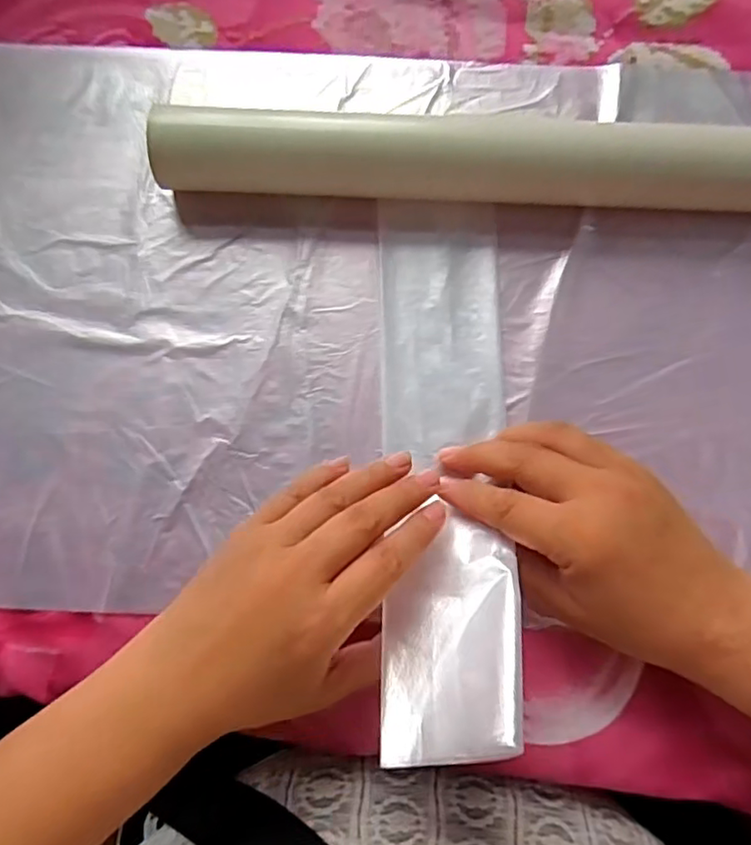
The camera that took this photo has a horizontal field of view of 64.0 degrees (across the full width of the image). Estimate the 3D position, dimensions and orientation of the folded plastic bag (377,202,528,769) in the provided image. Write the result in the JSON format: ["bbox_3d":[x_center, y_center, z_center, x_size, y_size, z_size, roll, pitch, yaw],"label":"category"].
[{"bbox_3d":[0.033,0.008,0.278,0.061,0.044,0.258,0,65,1],"label":"folded plastic bag"}]

